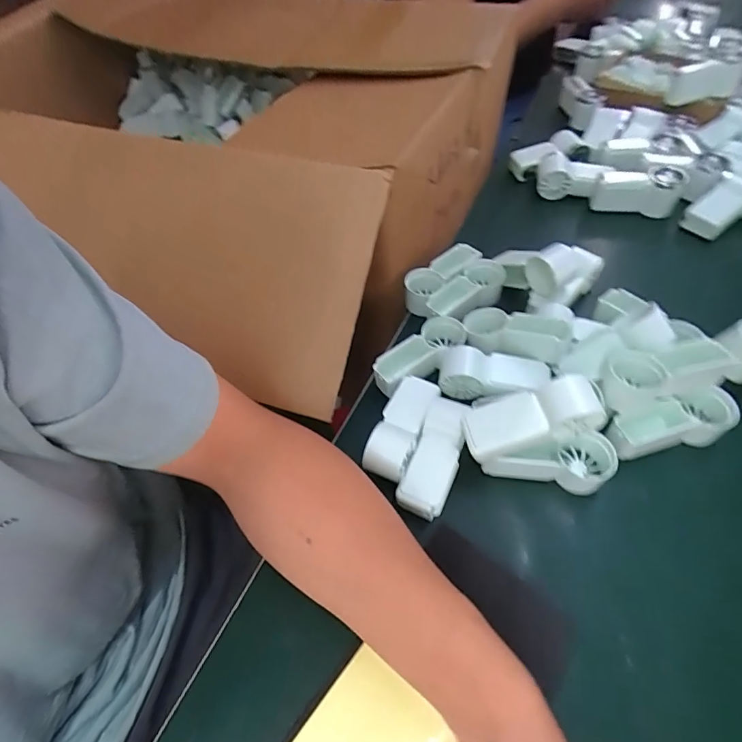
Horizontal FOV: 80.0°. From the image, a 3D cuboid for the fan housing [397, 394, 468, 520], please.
[{"bbox_3d":[0.050,0.065,0.344,0.034,0.030,0.090,17,57,16],"label":"fan housing"}]

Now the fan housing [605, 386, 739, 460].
[{"bbox_3d":[0.239,0.045,0.353,0.104,0.037,0.036,-16,54,-7],"label":"fan housing"}]

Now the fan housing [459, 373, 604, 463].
[{"bbox_3d":[0.111,0.034,0.312,0.089,0.028,0.035,-19,53,18],"label":"fan housing"}]

